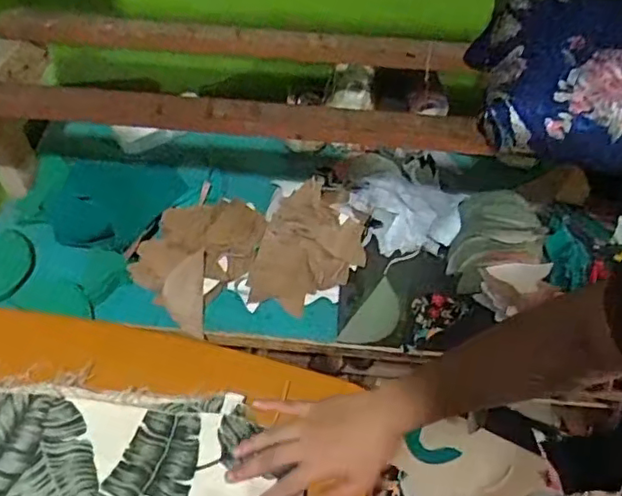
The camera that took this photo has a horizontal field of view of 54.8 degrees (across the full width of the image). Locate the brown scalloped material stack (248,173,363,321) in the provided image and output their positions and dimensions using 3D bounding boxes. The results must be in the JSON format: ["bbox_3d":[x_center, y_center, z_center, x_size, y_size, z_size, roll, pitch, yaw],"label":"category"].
[{"bbox_3d":[0.004,-0.013,0.833,0.147,0.040,0.204,16,54,11],"label":"brown scalloped material stack"}]

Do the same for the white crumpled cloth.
[{"bbox_3d":[0.133,-0.053,0.858,0.154,0.038,0.125,11,53,7],"label":"white crumpled cloth"}]

